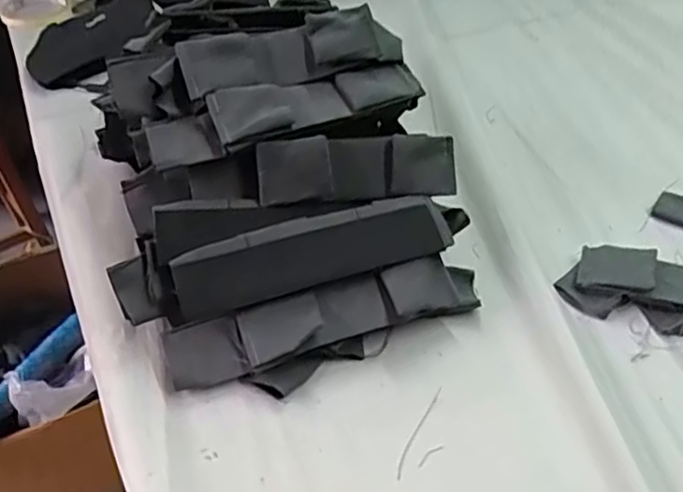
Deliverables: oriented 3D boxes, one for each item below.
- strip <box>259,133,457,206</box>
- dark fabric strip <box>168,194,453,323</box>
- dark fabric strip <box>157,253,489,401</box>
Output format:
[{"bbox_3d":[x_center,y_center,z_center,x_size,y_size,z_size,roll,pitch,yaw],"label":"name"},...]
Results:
[{"bbox_3d":[0.015,-0.056,0.477,0.148,0.046,0.016,-4,4,-17],"label":"strip"},{"bbox_3d":[-0.017,0.003,0.450,0.191,0.015,0.049,-15,75,-14],"label":"dark fabric strip"},{"bbox_3d":[-0.005,0.053,0.440,0.216,0.040,0.052,-14,43,-15],"label":"dark fabric strip"}]

